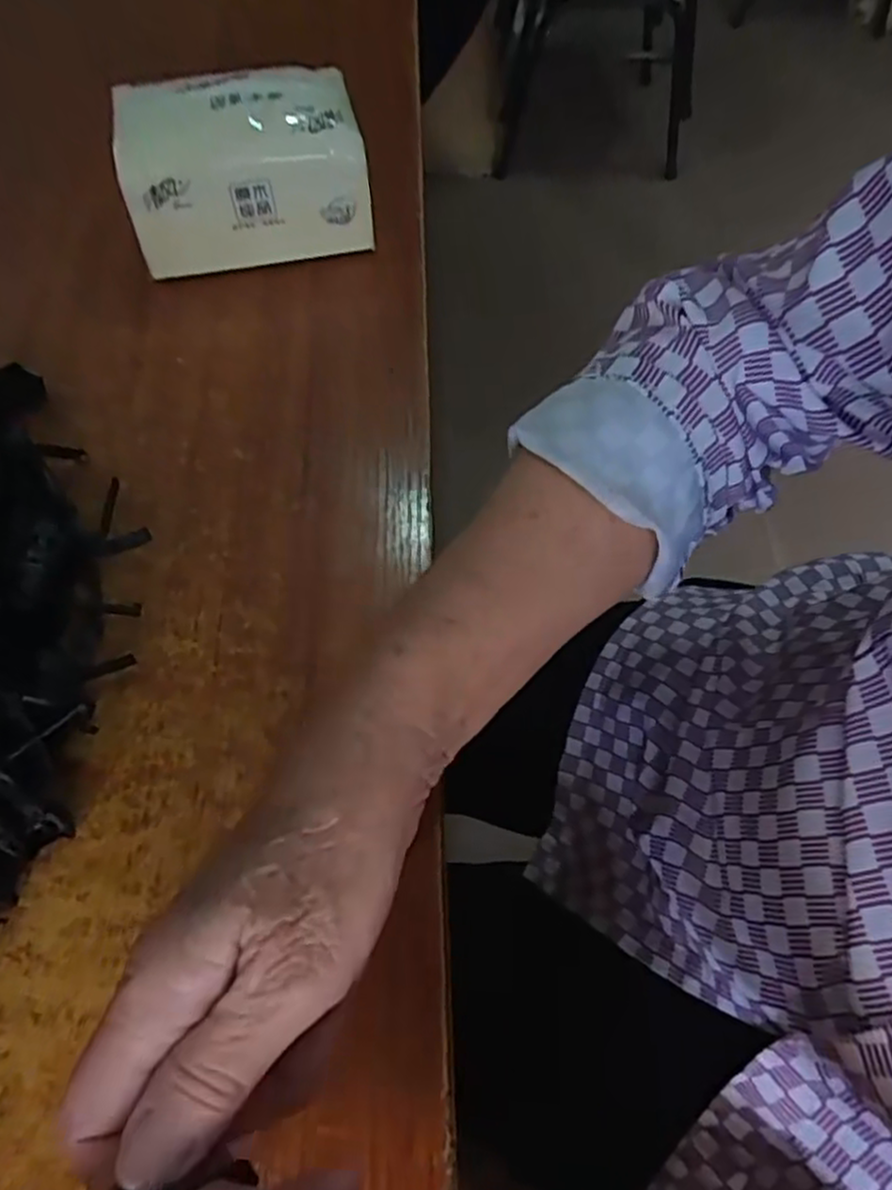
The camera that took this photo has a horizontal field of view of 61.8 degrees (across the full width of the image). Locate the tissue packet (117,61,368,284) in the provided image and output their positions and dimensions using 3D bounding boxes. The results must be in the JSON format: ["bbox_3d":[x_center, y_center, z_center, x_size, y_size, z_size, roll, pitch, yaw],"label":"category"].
[{"bbox_3d":[-0.117,-0.245,0.436,0.132,0.083,0.075,-12,61,-9],"label":"tissue packet"}]

